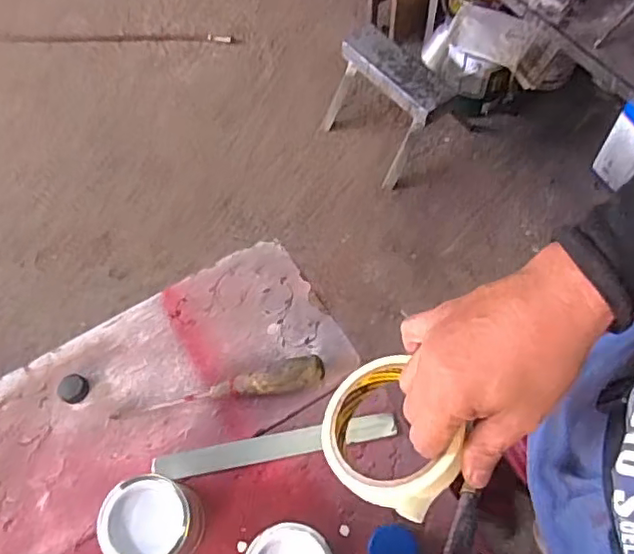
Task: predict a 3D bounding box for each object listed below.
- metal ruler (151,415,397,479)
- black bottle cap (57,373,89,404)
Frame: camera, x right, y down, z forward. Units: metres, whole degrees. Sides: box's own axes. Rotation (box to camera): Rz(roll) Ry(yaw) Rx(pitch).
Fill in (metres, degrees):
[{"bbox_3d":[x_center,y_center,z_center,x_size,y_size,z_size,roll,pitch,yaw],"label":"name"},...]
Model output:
[{"bbox_3d":[-0.040,0.167,0.590,0.237,0.006,0.027,-9,68,-3],"label":"metal ruler"},{"bbox_3d":[-0.257,0.117,0.629,0.029,0.014,0.029,-1,62,2],"label":"black bottle cap"}]

